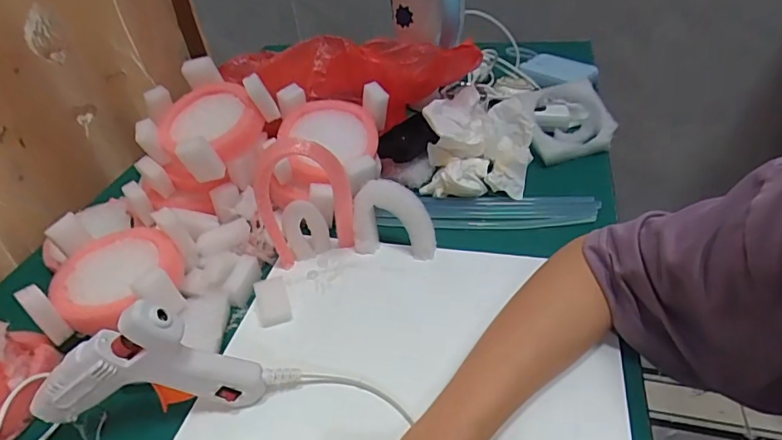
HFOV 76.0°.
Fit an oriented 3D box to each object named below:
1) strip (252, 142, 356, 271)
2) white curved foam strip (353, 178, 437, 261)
[{"bbox_3d":[-0.074,-0.014,0.429,0.080,0.131,0.022,-11,39,-4],"label":"strip"},{"bbox_3d":[0.003,0.001,0.456,0.073,0.070,0.028,9,42,19],"label":"white curved foam strip"}]

